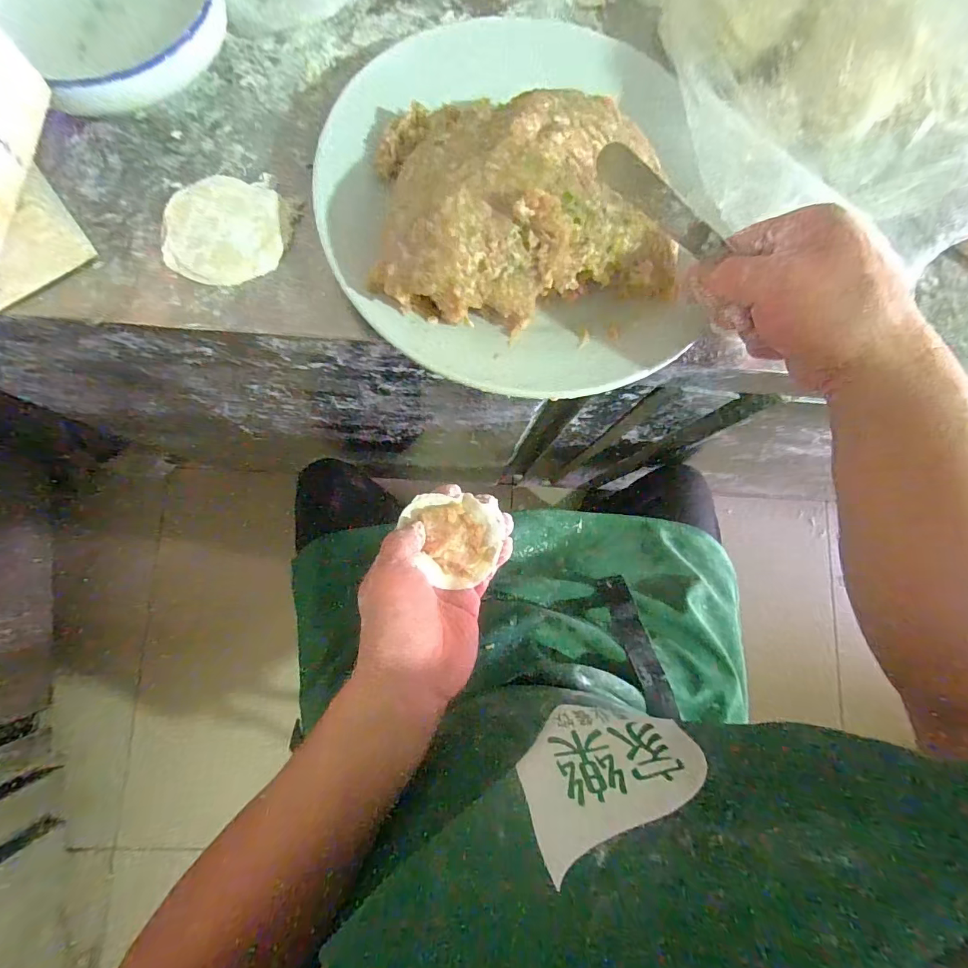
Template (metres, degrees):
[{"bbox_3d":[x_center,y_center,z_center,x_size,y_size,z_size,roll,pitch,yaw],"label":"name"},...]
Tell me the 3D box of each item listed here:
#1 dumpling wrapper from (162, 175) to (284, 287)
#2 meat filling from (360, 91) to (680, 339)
[{"bbox_3d":[-0.179,-0.175,0.314,0.074,0.009,0.075,0,81,-4],"label":"dumpling wrapper"},{"bbox_3d":[0.030,-0.178,0.285,0.191,0.052,0.150,-1,81,-4],"label":"meat filling"}]

